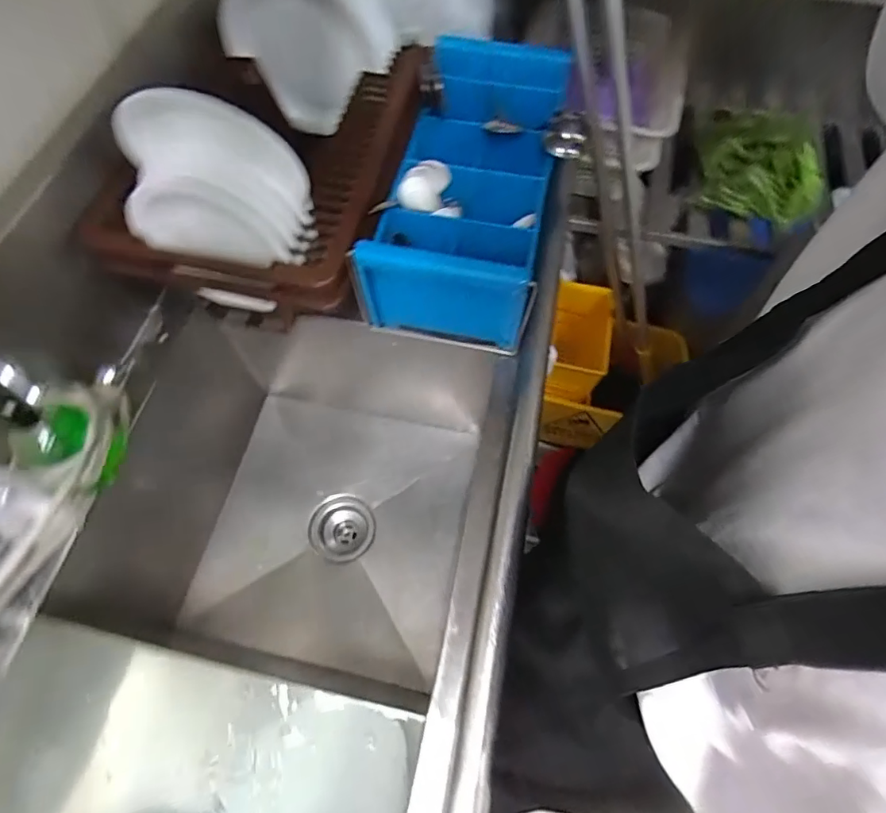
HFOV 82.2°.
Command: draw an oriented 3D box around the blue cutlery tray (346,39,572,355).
[{"bbox_3d":[0.039,-0.303,0.704,0.202,0.168,0.419,9,66,7],"label":"blue cutlery tray"}]

